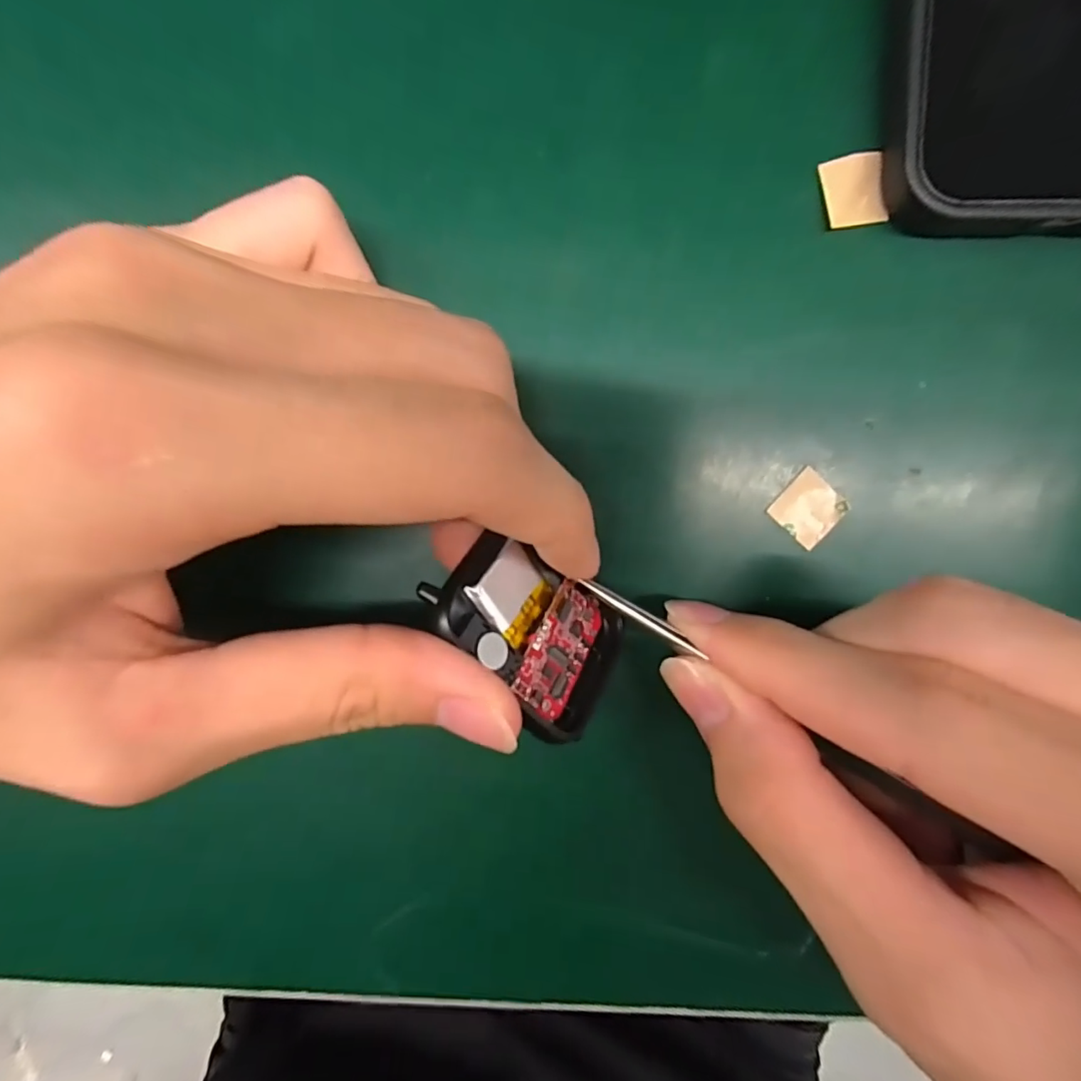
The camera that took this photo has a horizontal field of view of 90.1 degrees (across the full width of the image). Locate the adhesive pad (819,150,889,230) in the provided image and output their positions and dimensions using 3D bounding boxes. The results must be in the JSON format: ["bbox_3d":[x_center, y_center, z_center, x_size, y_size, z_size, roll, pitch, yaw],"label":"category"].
[{"bbox_3d":[0.073,-0.081,0.124,0.014,0.004,0.015,-13,95,0],"label":"adhesive pad"}]

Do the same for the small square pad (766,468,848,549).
[{"bbox_3d":[0.066,-0.008,0.132,0.015,0.004,0.014,42,92,-4],"label":"small square pad"}]

